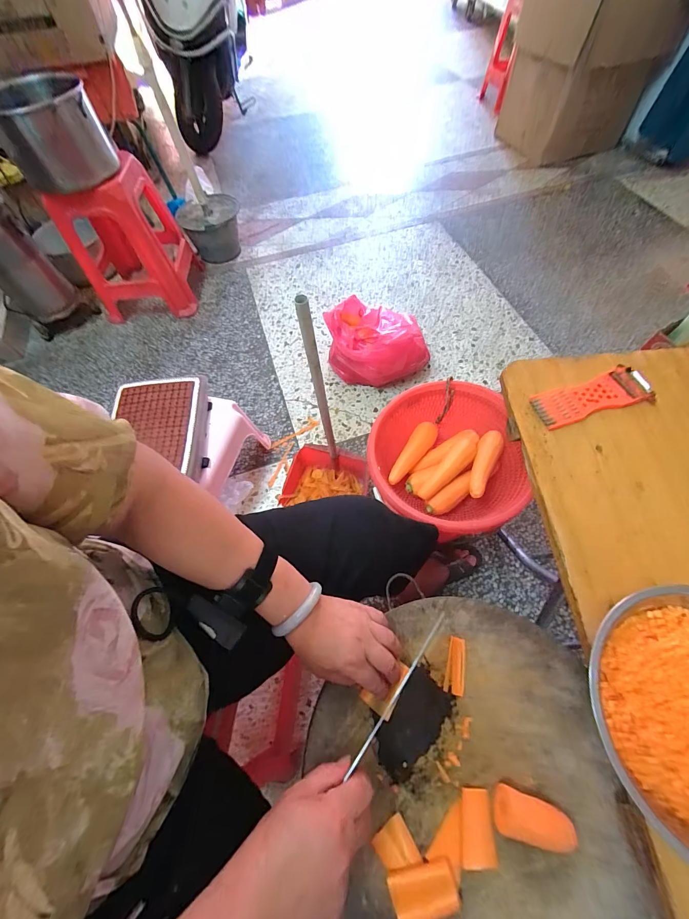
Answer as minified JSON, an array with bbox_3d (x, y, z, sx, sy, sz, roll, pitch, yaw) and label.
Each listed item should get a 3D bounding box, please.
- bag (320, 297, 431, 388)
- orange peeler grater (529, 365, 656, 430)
[{"bbox_3d":[0.116,-0.426,1.215,0.357,0.221,0.288,12,64,10],"label":"bag"},{"bbox_3d":[0.365,-0.093,0.487,0.170,0.013,0.057,-17,63,-5],"label":"orange peeler grater"}]

